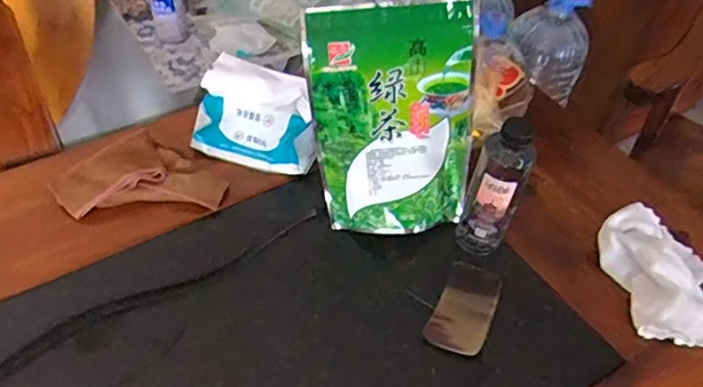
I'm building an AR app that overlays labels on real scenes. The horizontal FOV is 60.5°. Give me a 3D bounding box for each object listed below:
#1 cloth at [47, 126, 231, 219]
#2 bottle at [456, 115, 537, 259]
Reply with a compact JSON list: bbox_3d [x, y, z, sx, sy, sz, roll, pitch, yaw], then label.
[{"bbox_3d":[-0.257,-0.029,0.741,0.198,0.037,0.119,-4,50,-7],"label":"cloth"},{"bbox_3d":[0.153,-0.004,0.637,0.050,0.169,0.045,22,52,15],"label":"bottle"}]

